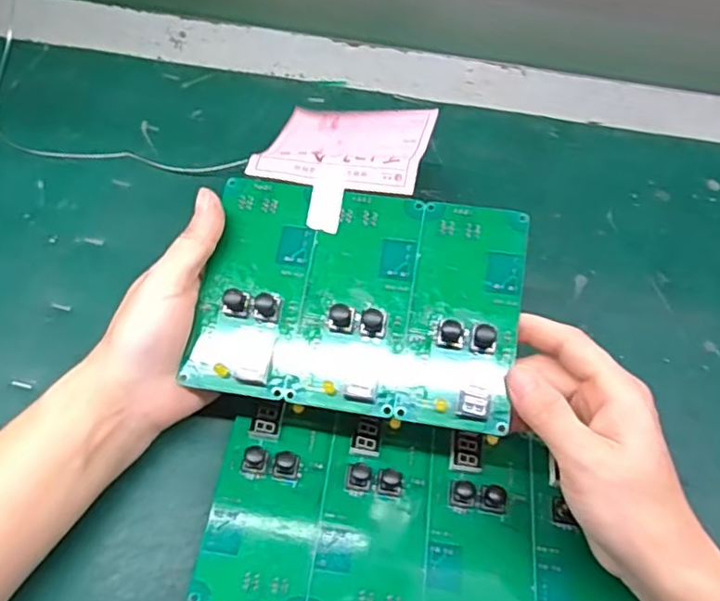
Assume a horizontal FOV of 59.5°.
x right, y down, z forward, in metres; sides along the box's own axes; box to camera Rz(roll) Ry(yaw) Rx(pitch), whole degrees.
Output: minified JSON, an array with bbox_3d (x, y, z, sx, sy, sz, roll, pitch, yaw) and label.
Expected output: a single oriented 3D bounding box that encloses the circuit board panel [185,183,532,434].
[{"bbox_3d":[0.000,-0.002,0.293,0.144,0.015,0.105,8,74,6],"label":"circuit board panel"}]

